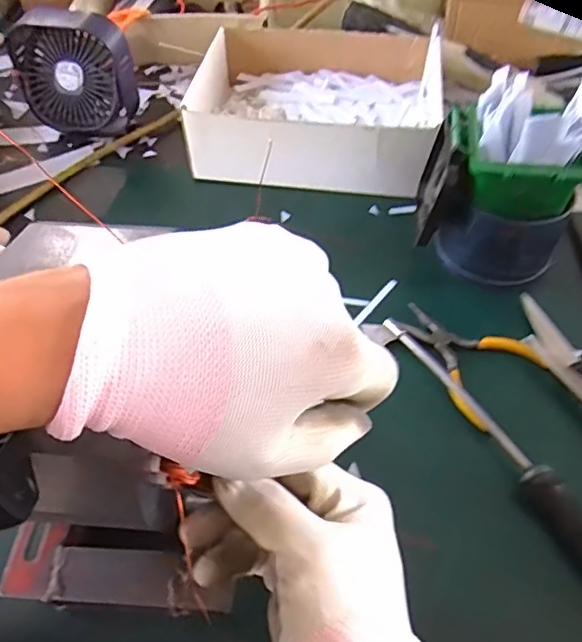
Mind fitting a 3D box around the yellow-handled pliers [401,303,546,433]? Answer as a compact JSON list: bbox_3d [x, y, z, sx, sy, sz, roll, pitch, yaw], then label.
[{"bbox_3d":[0.131,0.023,0.453,0.078,0.010,0.111,-34,59,-22],"label":"yellow-handled pliers"}]

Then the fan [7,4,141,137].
[{"bbox_3d":[-0.227,-0.263,0.616,0.121,0.107,0.056,-4,52,-1],"label":"fan"}]

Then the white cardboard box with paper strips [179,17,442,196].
[{"bbox_3d":[0.026,-0.227,0.602,0.231,0.066,0.204,8,53,7],"label":"white cardboard box with paper strips"}]

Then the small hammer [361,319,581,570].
[{"bbox_3d":[0.140,0.083,0.393,0.023,0.032,0.254,-26,56,-17],"label":"small hammer"}]

